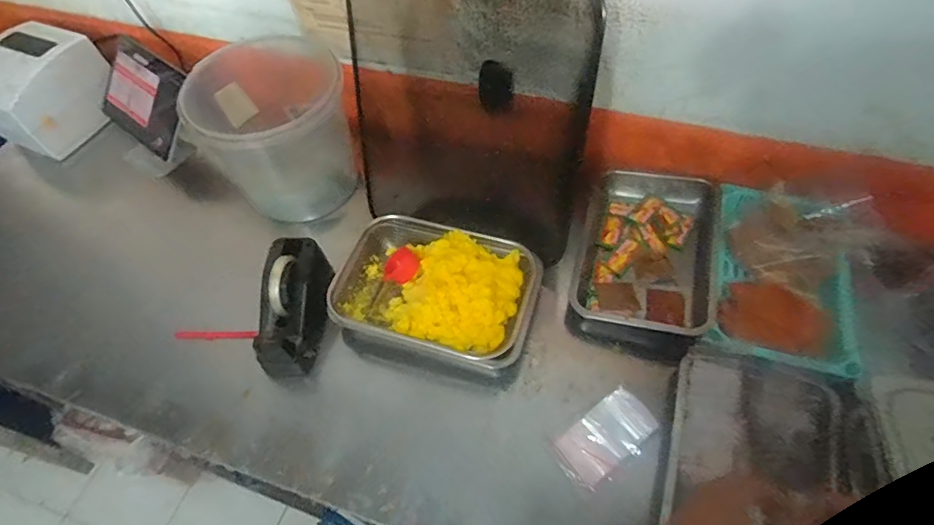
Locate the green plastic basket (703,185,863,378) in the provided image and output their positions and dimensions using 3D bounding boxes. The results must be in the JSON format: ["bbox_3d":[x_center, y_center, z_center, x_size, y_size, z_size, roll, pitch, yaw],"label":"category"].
[{"bbox_3d":[0.483,0.021,0.800,0.202,0.068,0.298,14,59,13],"label":"green plastic basket"}]

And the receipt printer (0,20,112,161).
[{"bbox_3d":[-0.847,-0.341,1.057,0.167,0.176,0.220,21,61,17],"label":"receipt printer"}]

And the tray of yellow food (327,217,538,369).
[{"bbox_3d":[-0.052,0.041,0.830,0.303,0.064,0.218,16,59,14],"label":"tray of yellow food"}]

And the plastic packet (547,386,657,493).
[{"bbox_3d":[0.185,0.234,0.704,0.138,0.007,0.075,-35,63,-11],"label":"plastic packet"}]

